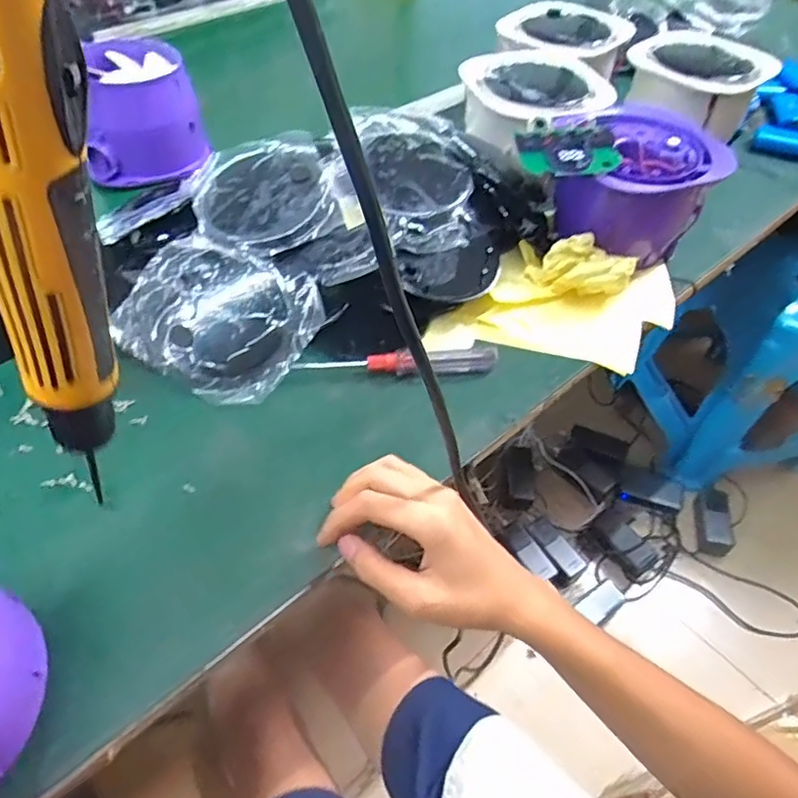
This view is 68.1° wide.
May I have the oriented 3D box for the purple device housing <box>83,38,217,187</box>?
[{"bbox_3d":[-0.276,-0.309,0.631,0.118,0.092,0.134,-13,54,-13],"label":"purple device housing"}]

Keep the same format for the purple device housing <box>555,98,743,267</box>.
[{"bbox_3d":[0.209,-0.191,0.537,0.119,0.098,0.115,2,52,-2],"label":"purple device housing"}]

